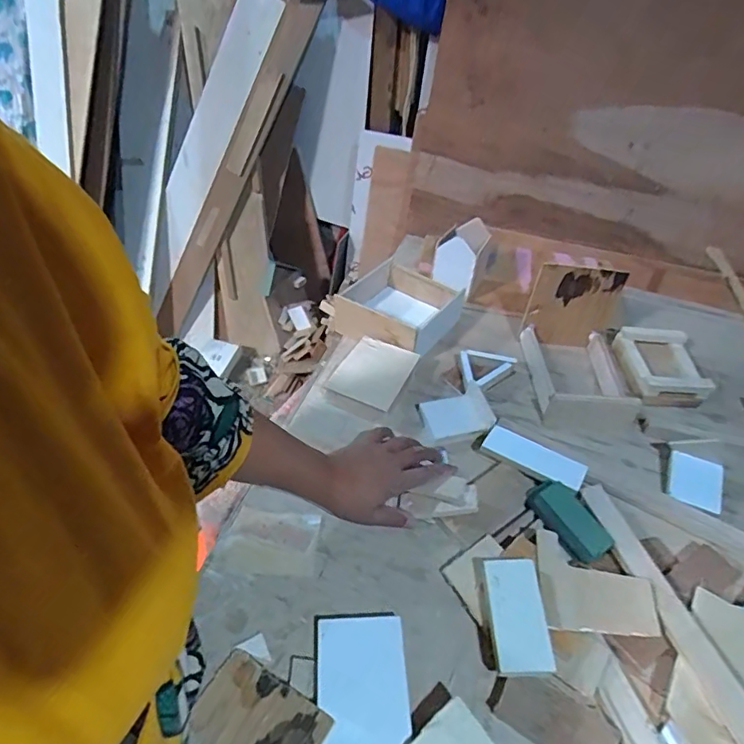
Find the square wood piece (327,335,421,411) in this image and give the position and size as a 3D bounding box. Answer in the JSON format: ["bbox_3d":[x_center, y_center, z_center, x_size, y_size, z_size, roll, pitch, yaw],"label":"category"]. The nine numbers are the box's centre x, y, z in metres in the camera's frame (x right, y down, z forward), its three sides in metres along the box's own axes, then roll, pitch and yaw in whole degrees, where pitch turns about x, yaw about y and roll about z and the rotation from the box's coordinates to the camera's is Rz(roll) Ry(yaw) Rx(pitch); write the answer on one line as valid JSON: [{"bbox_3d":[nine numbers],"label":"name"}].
[{"bbox_3d":[0.002,-0.001,0.724,0.093,0.009,0.114,20,49,21],"label":"square wood piece"}]

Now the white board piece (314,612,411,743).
[{"bbox_3d":[-0.009,0.287,0.460,0.079,0.021,0.145,-1,45,-5],"label":"white board piece"}]

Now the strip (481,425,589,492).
[{"bbox_3d":[0.198,0.102,0.642,0.120,0.007,0.046,26,50,23],"label":"strip"}]

